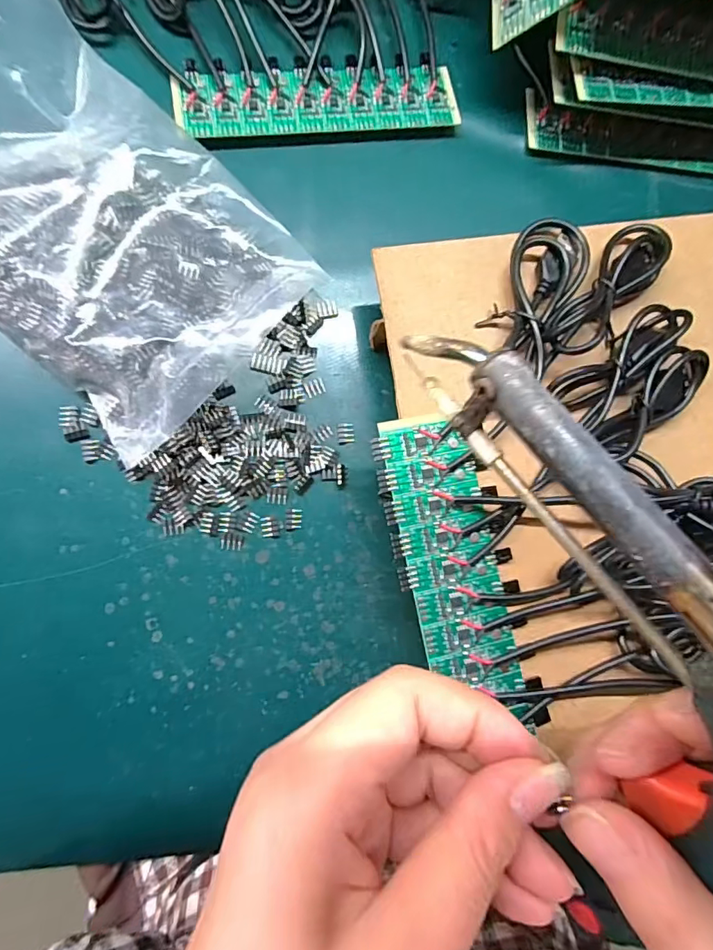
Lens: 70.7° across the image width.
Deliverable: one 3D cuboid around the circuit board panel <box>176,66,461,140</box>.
[{"bbox_3d":[-0.018,-0.188,0.254,0.139,0.007,0.036,-9,86,-9],"label":"circuit board panel"}]

